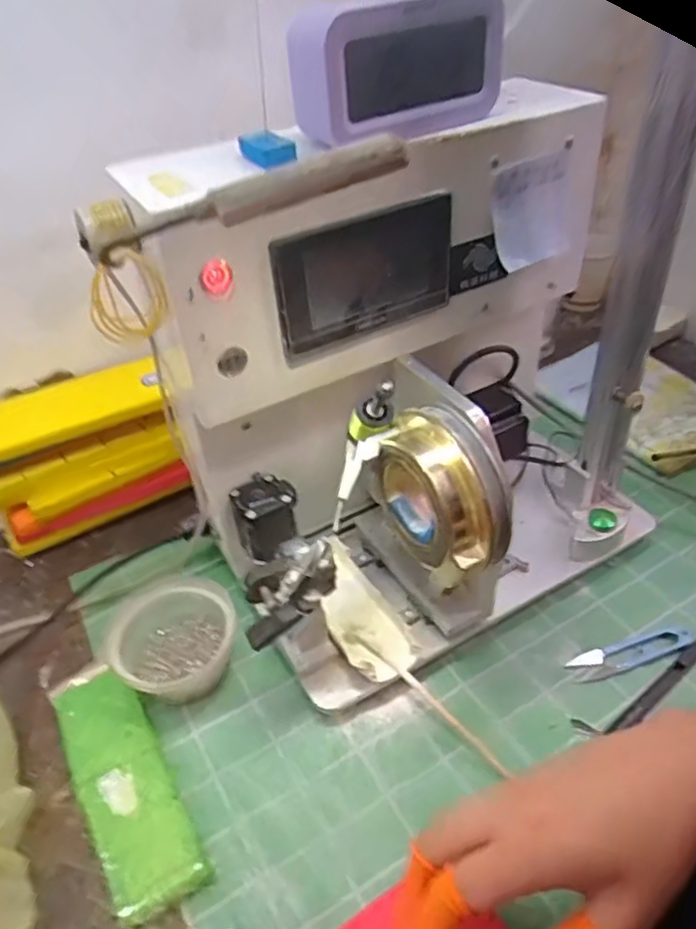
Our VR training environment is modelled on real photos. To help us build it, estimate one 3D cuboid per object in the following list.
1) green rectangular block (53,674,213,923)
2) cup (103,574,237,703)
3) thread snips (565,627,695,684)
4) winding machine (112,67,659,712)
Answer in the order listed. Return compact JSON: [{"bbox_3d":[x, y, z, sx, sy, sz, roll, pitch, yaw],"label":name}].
[{"bbox_3d":[-0.155,0.218,0.474,0.057,0.014,0.179,-23,43,-22],"label":"green rectangular block"},{"bbox_3d":[-0.137,0.133,0.537,0.095,0.045,0.096,-2,40,2],"label":"cup"},{"bbox_3d":[0.221,0.147,0.533,0.105,0.004,0.024,-13,40,-11],"label":"thread snips"},{"bbox_3d":[0.072,-0.051,0.522,0.373,0.336,0.239,-23,43,-22],"label":"winding machine"}]

